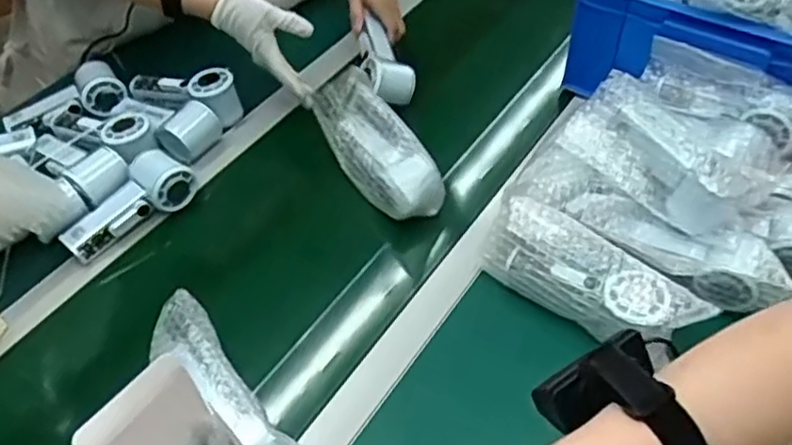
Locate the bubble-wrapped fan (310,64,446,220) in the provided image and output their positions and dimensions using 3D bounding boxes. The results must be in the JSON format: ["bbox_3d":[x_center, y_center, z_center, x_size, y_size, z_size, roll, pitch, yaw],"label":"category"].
[{"bbox_3d":[-0.025,-0.088,0.777,0.071,0.075,0.200,-28,54,-20],"label":"bubble-wrapped fan"}]

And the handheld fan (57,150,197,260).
[{"bbox_3d":[-0.303,-0.020,0.757,0.065,0.046,0.152,31,58,25],"label":"handheld fan"}]

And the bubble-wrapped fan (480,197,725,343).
[{"bbox_3d":[0.186,0.054,0.647,0.202,0.065,0.066,33,58,26],"label":"bubble-wrapped fan"}]

